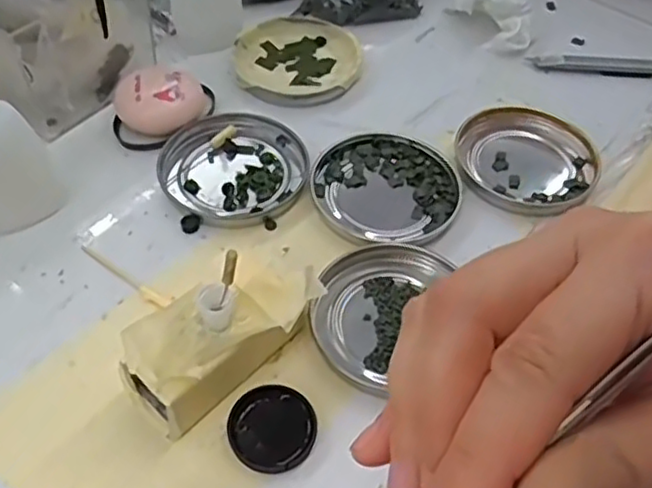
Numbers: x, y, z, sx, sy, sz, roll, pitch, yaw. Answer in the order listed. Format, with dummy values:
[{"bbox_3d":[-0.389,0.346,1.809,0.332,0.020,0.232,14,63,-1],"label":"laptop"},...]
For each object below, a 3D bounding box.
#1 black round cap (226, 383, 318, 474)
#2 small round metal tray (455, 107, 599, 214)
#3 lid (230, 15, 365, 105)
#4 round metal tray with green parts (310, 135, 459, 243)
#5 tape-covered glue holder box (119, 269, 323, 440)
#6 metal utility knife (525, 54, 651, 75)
[{"bbox_3d":[-0.022,0.075,0.281,0.036,0.010,0.035,2,52,-2],"label":"black round cap"},{"bbox_3d":[0.113,-0.049,0.389,0.077,0.009,0.079,28,56,17],"label":"small round metal tray"},{"bbox_3d":[-0.020,-0.117,0.433,0.080,0.012,0.077,2,52,-2],"label":"lid"},{"bbox_3d":[0.032,-0.032,0.370,0.079,0.006,0.074,2,52,-2],"label":"round metal tray with green parts"},{"bbox_3d":[-0.042,0.038,0.287,0.088,0.044,0.042,-36,62,-27],"label":"tape-covered glue holder box"},{"bbox_3d":[0.199,-0.117,0.443,0.130,0.006,0.019,3,52,-1],"label":"metal utility knife"}]

